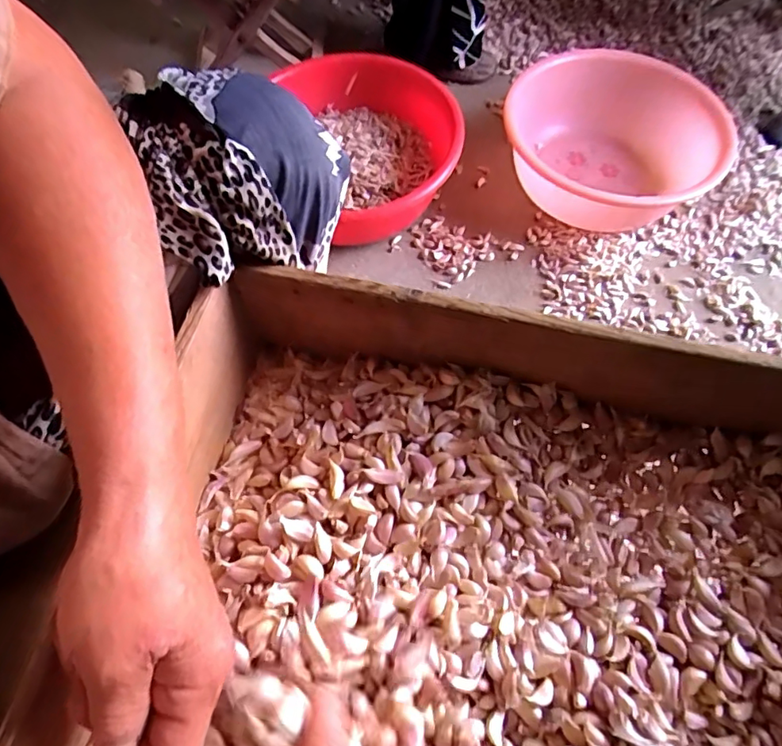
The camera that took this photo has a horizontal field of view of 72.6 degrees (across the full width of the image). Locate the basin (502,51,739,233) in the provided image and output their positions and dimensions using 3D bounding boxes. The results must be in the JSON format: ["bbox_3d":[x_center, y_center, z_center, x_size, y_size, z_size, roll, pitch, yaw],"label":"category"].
[{"bbox_3d":[0.368,-0.393,0.940,0.367,0.141,0.367,-1,62,1],"label":"basin"}]

